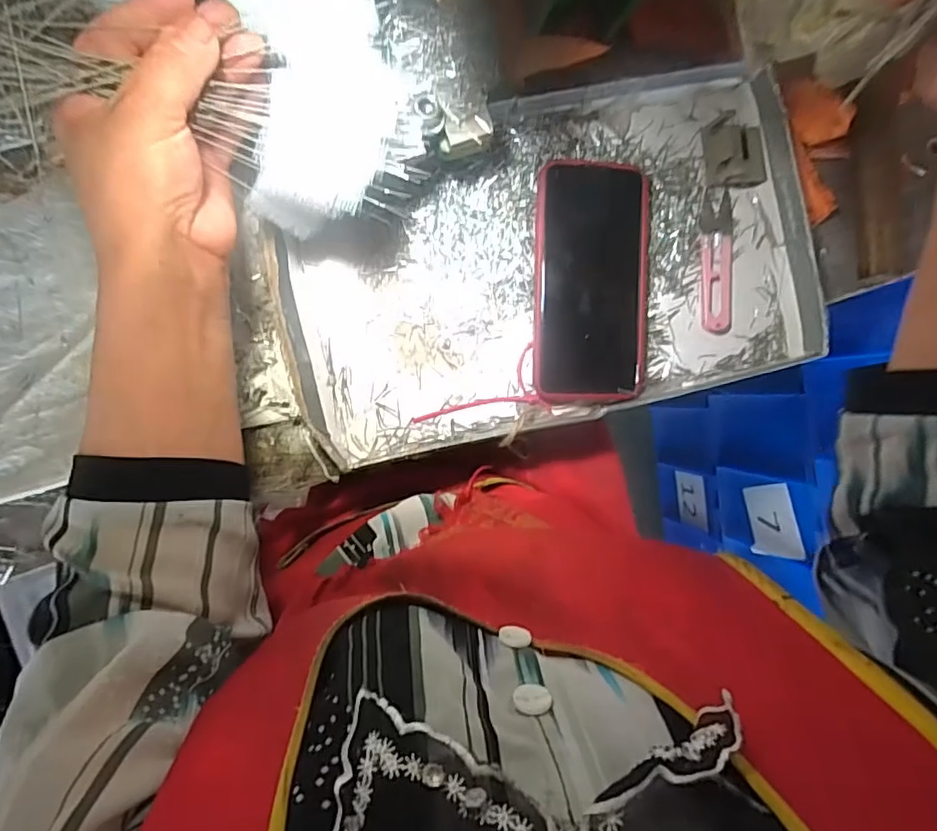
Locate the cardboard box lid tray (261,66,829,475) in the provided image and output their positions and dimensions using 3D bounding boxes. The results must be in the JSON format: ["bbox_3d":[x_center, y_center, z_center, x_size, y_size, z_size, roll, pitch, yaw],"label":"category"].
[{"bbox_3d":[0.057,-0.101,0.383,0.356,0.036,0.208,-15,97,-6],"label":"cardboard box lid tray"}]

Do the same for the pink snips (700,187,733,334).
[{"bbox_3d":[0.182,-0.111,0.406,0.026,0.007,0.101,-1,95,-8],"label":"pink snips"}]

